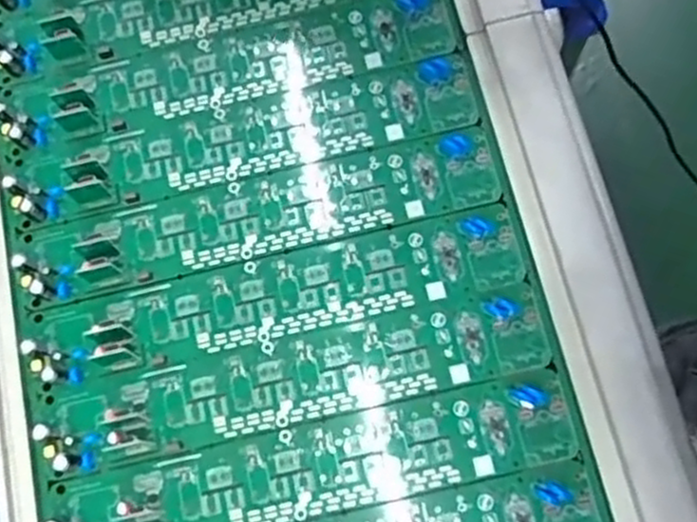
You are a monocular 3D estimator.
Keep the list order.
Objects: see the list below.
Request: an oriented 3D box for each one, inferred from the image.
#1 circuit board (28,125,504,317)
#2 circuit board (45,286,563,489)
[{"bbox_3d":[-0.047,-0.025,0.421,0.262,0.018,0.047,-13,79,-2],"label":"circuit board"},{"bbox_3d":[-0.025,0.063,0.399,0.269,0.019,0.047,-12,79,-2],"label":"circuit board"}]

